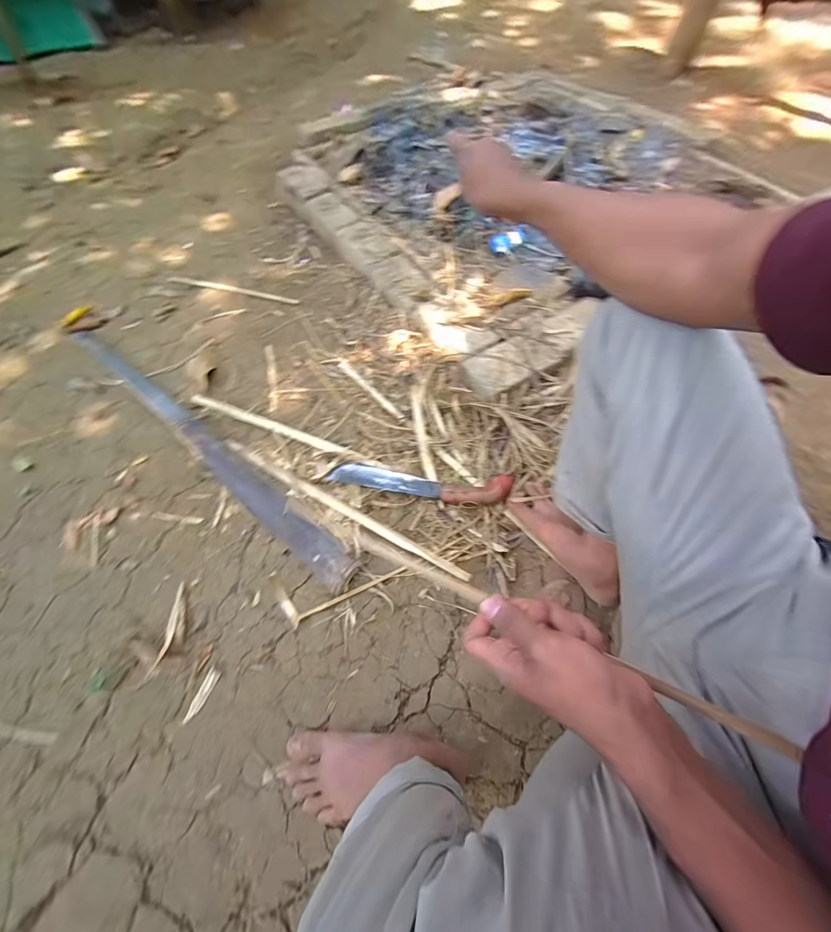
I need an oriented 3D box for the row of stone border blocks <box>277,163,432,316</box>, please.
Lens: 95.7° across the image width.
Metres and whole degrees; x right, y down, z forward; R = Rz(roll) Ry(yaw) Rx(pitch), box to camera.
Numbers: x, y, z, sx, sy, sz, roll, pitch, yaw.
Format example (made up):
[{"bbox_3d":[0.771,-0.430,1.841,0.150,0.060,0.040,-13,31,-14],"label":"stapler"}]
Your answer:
[{"bbox_3d":[-0.204,-0.719,1.161,0.153,0.087,0.904,-28,62,-12],"label":"row of stone border blocks"}]

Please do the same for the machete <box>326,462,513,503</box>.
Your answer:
[{"bbox_3d":[0.004,0.028,0.719,0.343,0.033,0.063,9,60,9],"label":"machete"}]

